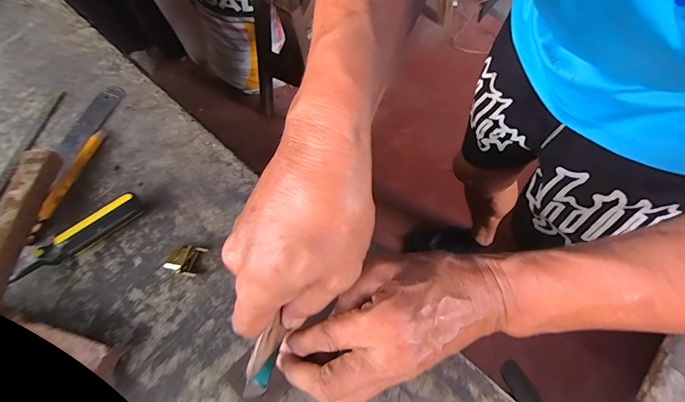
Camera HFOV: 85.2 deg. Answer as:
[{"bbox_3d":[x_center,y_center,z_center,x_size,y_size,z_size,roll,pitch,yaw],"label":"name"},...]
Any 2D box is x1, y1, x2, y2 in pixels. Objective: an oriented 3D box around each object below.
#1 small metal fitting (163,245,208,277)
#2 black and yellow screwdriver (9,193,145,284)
[{"bbox_3d":[-0.127,0.048,0.300,0.027,0.011,0.025,6,61,6],"label":"small metal fitting"},{"bbox_3d":[-0.217,0.031,0.306,0.108,0.025,0.015,-32,64,-14],"label":"black and yellow screwdriver"}]

